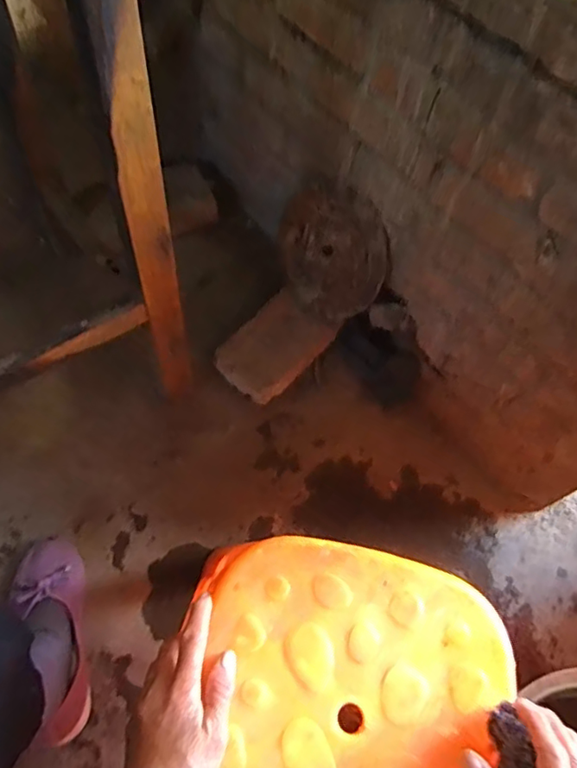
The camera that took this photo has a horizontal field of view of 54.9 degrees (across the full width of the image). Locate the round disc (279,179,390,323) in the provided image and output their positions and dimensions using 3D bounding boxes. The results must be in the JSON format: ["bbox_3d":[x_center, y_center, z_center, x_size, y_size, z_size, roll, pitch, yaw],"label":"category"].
[{"bbox_3d":[0.063,-0.197,0.803,0.022,0.187,0.190,-28,86,-44],"label":"round disc"}]

